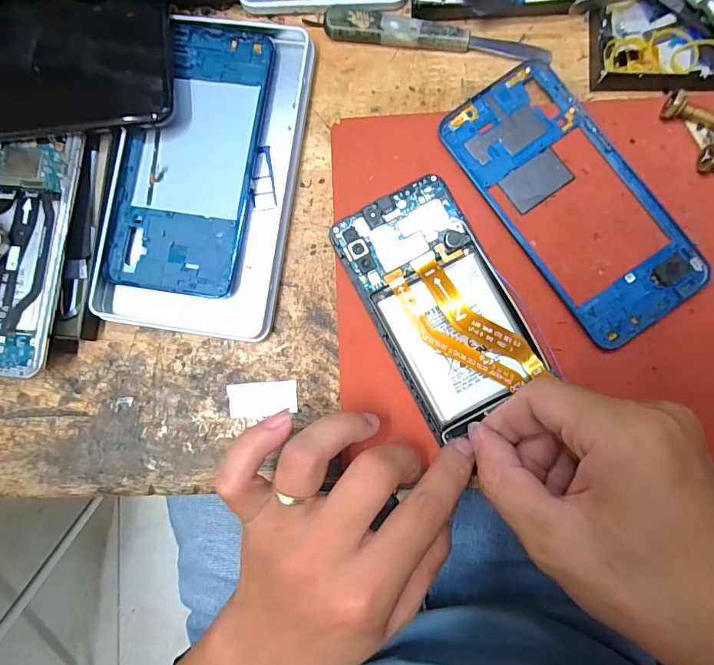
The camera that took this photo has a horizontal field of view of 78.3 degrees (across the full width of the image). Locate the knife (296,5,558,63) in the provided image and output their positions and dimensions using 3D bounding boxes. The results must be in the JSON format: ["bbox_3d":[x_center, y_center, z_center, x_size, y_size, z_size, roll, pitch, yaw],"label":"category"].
[{"bbox_3d":[0.042,-0.172,0.255,0.139,0.011,0.016,8,86,3],"label":"knife"}]

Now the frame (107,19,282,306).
[{"bbox_3d":[-0.095,-0.100,0.253,0.072,0.011,0.155,9,86,3],"label":"frame"}]

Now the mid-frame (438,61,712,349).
[{"bbox_3d":[0.118,-0.074,0.242,0.071,0.004,0.158,-35,85,0],"label":"mid-frame"}]

